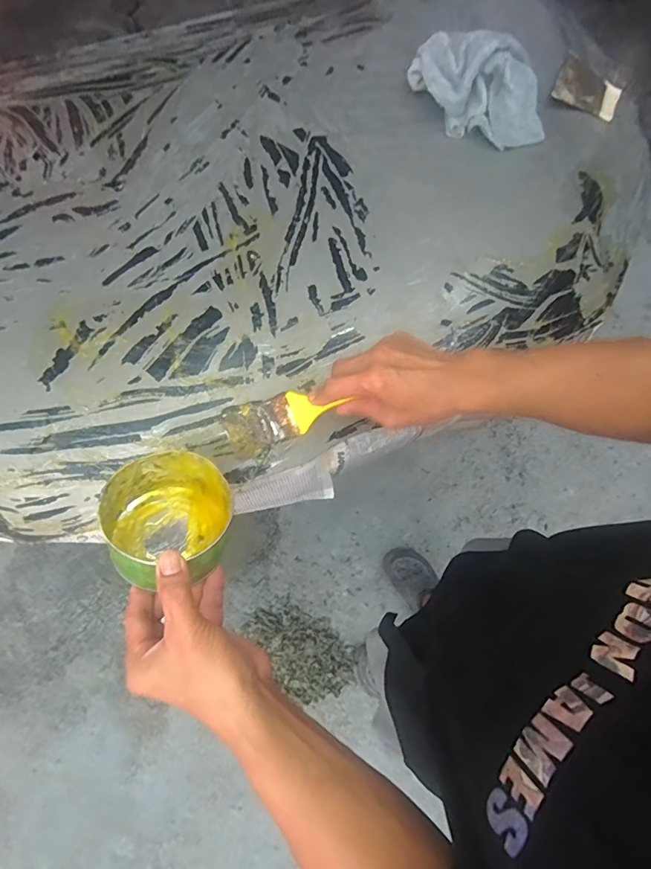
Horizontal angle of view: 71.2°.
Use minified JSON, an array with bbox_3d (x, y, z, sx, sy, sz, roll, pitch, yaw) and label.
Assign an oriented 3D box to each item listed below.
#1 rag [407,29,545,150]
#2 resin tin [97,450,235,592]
[{"bbox_3d":[0.210,-0.474,0.618,0.202,0.090,0.109,18,70,9],"label":"rag"},{"bbox_3d":[-0.137,0.068,0.395,0.097,0.065,0.097,25,53,5],"label":"resin tin"}]

